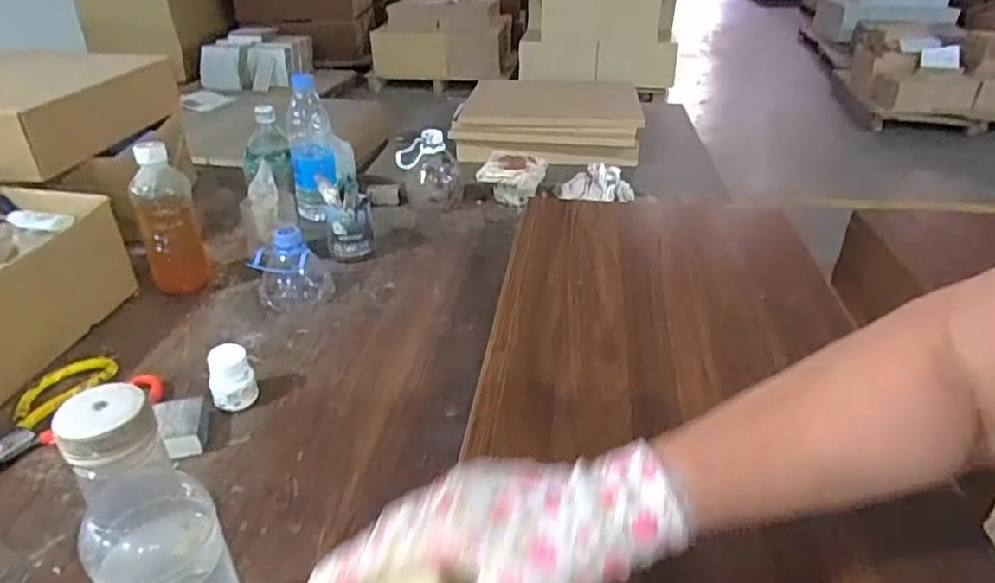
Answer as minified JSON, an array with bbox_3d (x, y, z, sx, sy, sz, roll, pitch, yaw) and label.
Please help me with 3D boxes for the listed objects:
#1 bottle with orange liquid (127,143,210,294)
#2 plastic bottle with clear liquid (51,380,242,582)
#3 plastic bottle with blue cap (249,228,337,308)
[{"bbox_3d":[-0.392,-0.084,0.760,0.062,0.175,0.056,-18,35,-26],"label":"bottle with orange liquid"},{"bbox_3d":[-0.183,0.144,0.347,0.062,0.208,0.052,-20,36,-29],"label":"plastic bottle with clear liquid"},{"bbox_3d":[-0.247,-0.033,0.765,0.087,0.082,0.083,-6,31,-13],"label":"plastic bottle with blue cap"}]

